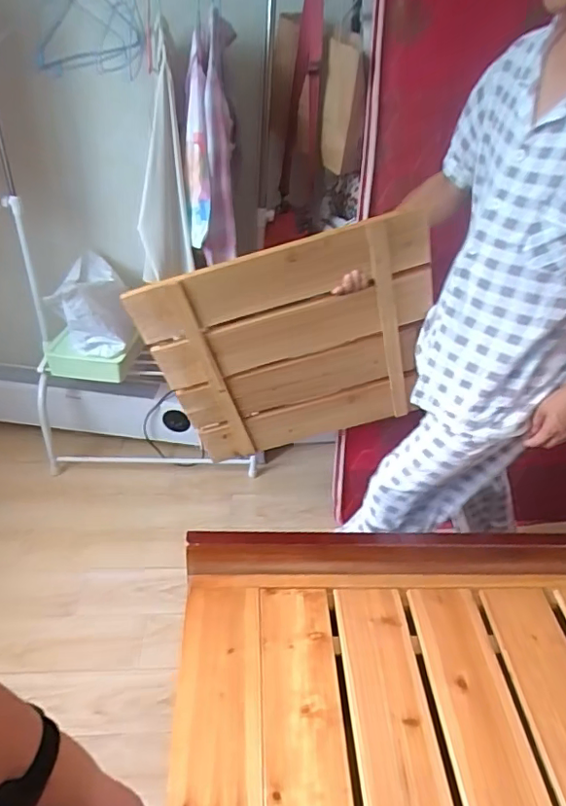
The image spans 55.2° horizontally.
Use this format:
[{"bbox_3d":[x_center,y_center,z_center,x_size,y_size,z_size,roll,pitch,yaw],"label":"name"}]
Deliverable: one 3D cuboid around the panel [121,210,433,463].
[{"bbox_3d":[0.044,-0.113,1.302,0.628,0.584,0.044,-16,45,3],"label":"panel"}]

